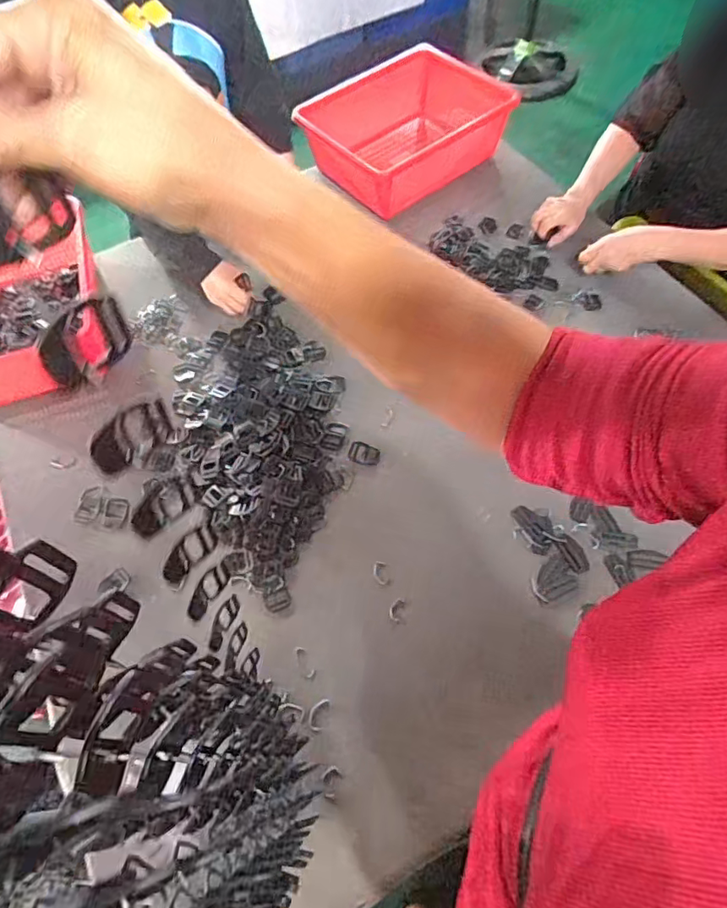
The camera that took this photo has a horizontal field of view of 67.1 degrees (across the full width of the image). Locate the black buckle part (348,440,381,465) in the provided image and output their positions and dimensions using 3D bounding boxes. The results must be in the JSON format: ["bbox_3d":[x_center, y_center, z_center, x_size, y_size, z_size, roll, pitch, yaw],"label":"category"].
[{"bbox_3d":[0.002,-0.001,0.889,0.050,0.004,0.040,14,63,12],"label":"black buckle part"}]

